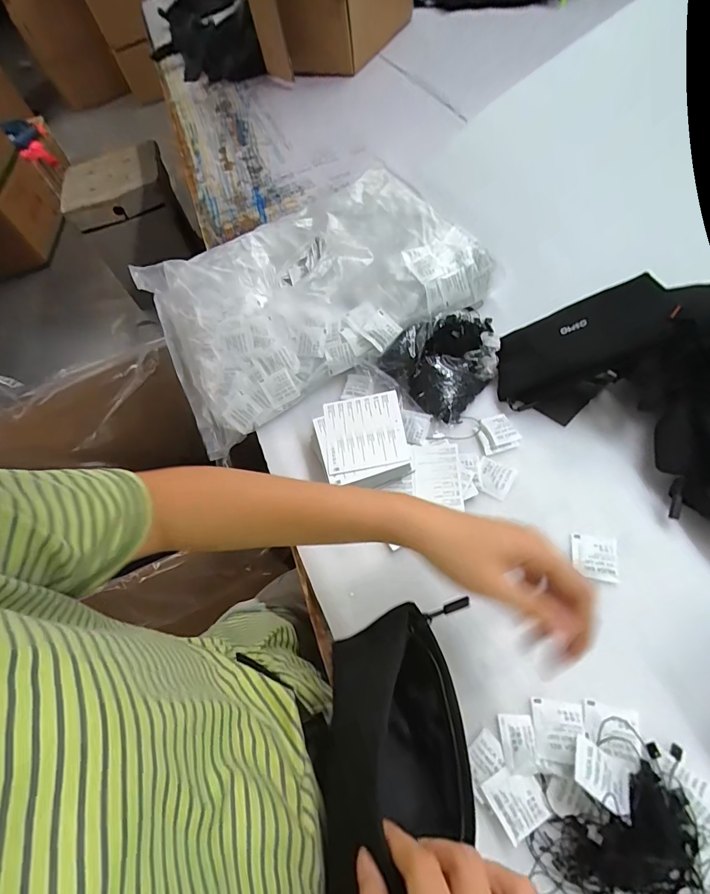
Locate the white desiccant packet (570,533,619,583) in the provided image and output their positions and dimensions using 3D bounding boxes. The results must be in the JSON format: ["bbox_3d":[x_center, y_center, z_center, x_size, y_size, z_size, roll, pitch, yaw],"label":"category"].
[{"bbox_3d":[0.230,0.106,0.408,0.039,0.008,0.042,6,61,15],"label":"white desiccant packet"}]

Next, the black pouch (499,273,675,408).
[{"bbox_3d":[0.246,-0.116,0.475,0.175,0.020,0.096,-22,57,39],"label":"black pouch"}]

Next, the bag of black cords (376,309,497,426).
[{"bbox_3d":[0.122,-0.116,0.532,0.144,0.044,0.125,-38,60,-12],"label":"bag of black cords"}]

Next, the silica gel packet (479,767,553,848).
[{"bbox_3d":[0.124,0.268,0.323,0.039,0.006,0.040,-30,58,-7],"label":"silica gel packet"}]

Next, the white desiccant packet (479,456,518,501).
[{"bbox_3d":[0.154,0.034,0.466,0.039,0.004,0.041,21,66,22],"label":"white desiccant packet"}]

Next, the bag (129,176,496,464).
[{"bbox_3d":[-0.075,-0.237,0.636,0.449,0.094,0.352,-28,58,-6],"label":"bag"}]

